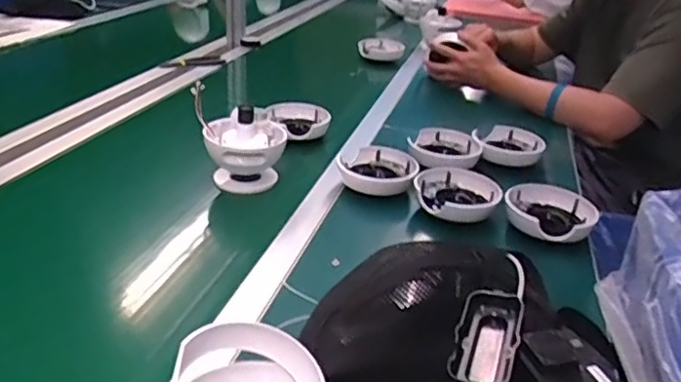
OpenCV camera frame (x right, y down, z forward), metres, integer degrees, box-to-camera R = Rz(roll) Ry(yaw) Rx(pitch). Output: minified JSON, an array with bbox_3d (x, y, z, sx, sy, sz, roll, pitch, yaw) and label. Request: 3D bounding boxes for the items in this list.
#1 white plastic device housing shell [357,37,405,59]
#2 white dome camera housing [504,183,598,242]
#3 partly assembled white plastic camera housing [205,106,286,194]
[{"bbox_3d":[0.110,-0.383,1.601,0.123,0.032,0.126,7,27,6],"label":"white plastic device housing shell"},{"bbox_3d":[0.278,0.033,0.801,0.116,0.037,0.114,12,28,16],"label":"white dome camera housing"},{"bbox_3d":[-0.135,-0.059,0.847,0.113,0.114,0.098,0,27,-7],"label":"partly assembled white plastic camera housing"}]

